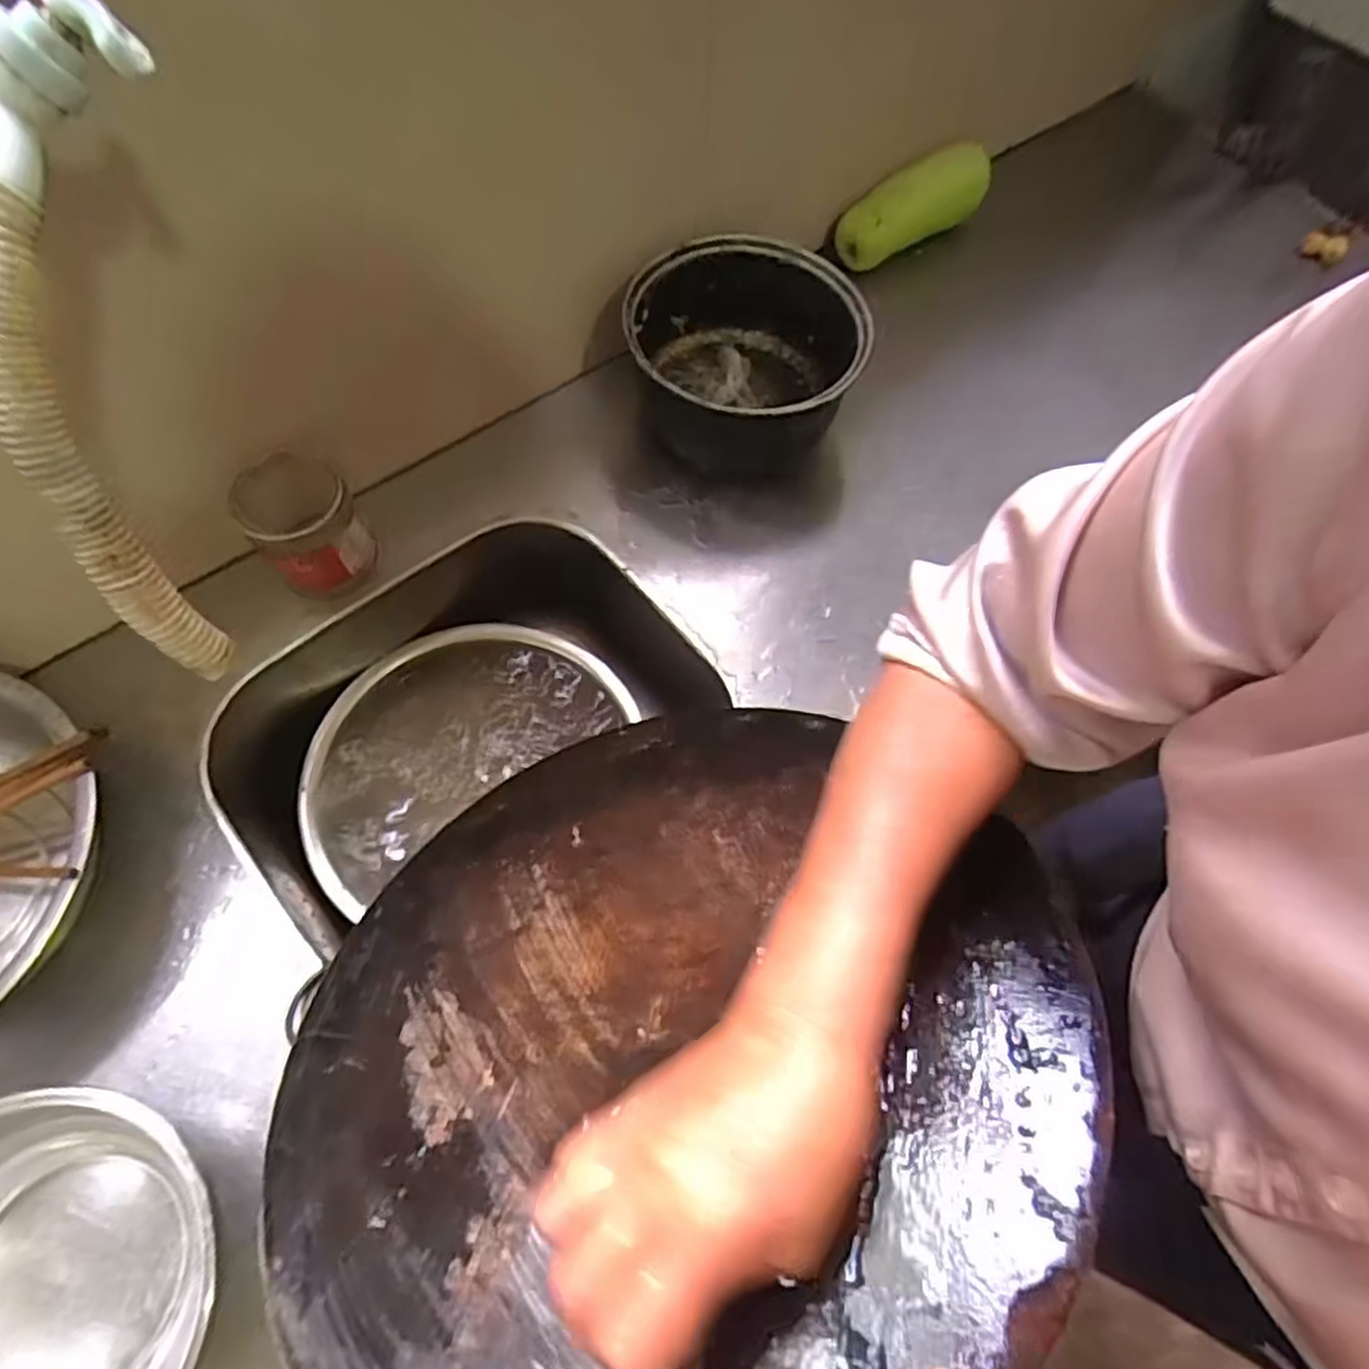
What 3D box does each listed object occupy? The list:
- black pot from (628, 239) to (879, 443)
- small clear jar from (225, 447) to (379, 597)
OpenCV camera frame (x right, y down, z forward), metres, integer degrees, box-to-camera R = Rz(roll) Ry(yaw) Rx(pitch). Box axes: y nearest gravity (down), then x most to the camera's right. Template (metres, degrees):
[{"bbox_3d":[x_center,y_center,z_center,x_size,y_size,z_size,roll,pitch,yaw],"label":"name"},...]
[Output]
[{"bbox_3d":[0.052,-0.291,0.667,0.200,0.109,0.199,1,67,-3],"label":"black pot"},{"bbox_3d":[-0.298,-0.128,0.574,0.077,0.079,0.094,-39,74,-17],"label":"small clear jar"}]

